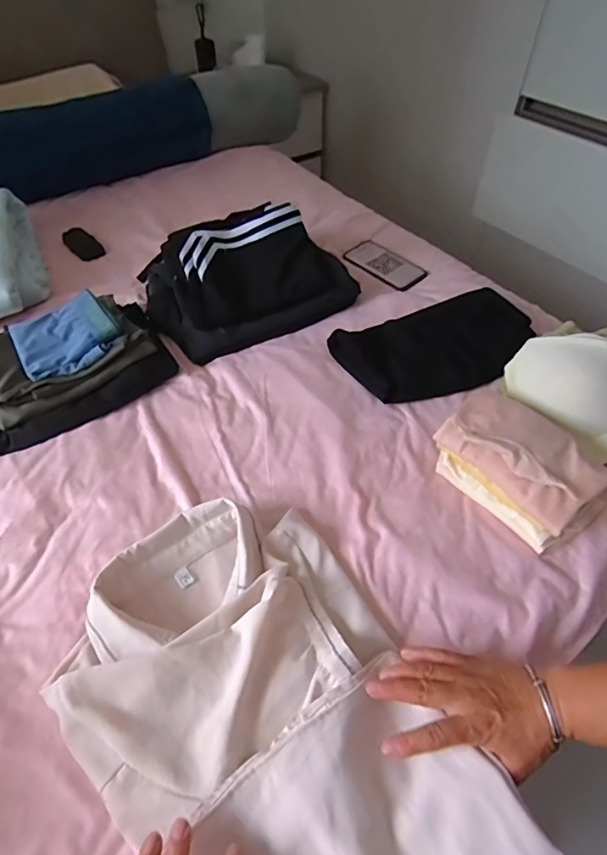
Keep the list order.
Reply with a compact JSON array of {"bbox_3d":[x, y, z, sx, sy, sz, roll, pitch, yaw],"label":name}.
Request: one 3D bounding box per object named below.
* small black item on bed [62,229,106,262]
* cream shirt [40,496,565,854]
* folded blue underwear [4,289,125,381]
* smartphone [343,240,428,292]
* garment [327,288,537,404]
[{"bbox_3d":[-0.462,-0.383,1.030,0.122,0.008,0.054,38,75,22],"label":"small black item on bed"},{"bbox_3d":[-0.038,0.259,0.450,0.285,0.049,0.431,-29,56,-21],"label":"cream shirt"},{"bbox_3d":[-0.353,-0.139,0.733,0.143,0.033,0.136,-27,56,-21],"label":"folded blue underwear"},{"bbox_3d":[0.155,-0.316,0.956,0.081,0.014,0.168,-32,58,-24],"label":"smartphone"},{"bbox_3d":[0.209,-0.127,0.773,0.300,0.045,0.165,-15,52,-12],"label":"garment"}]

